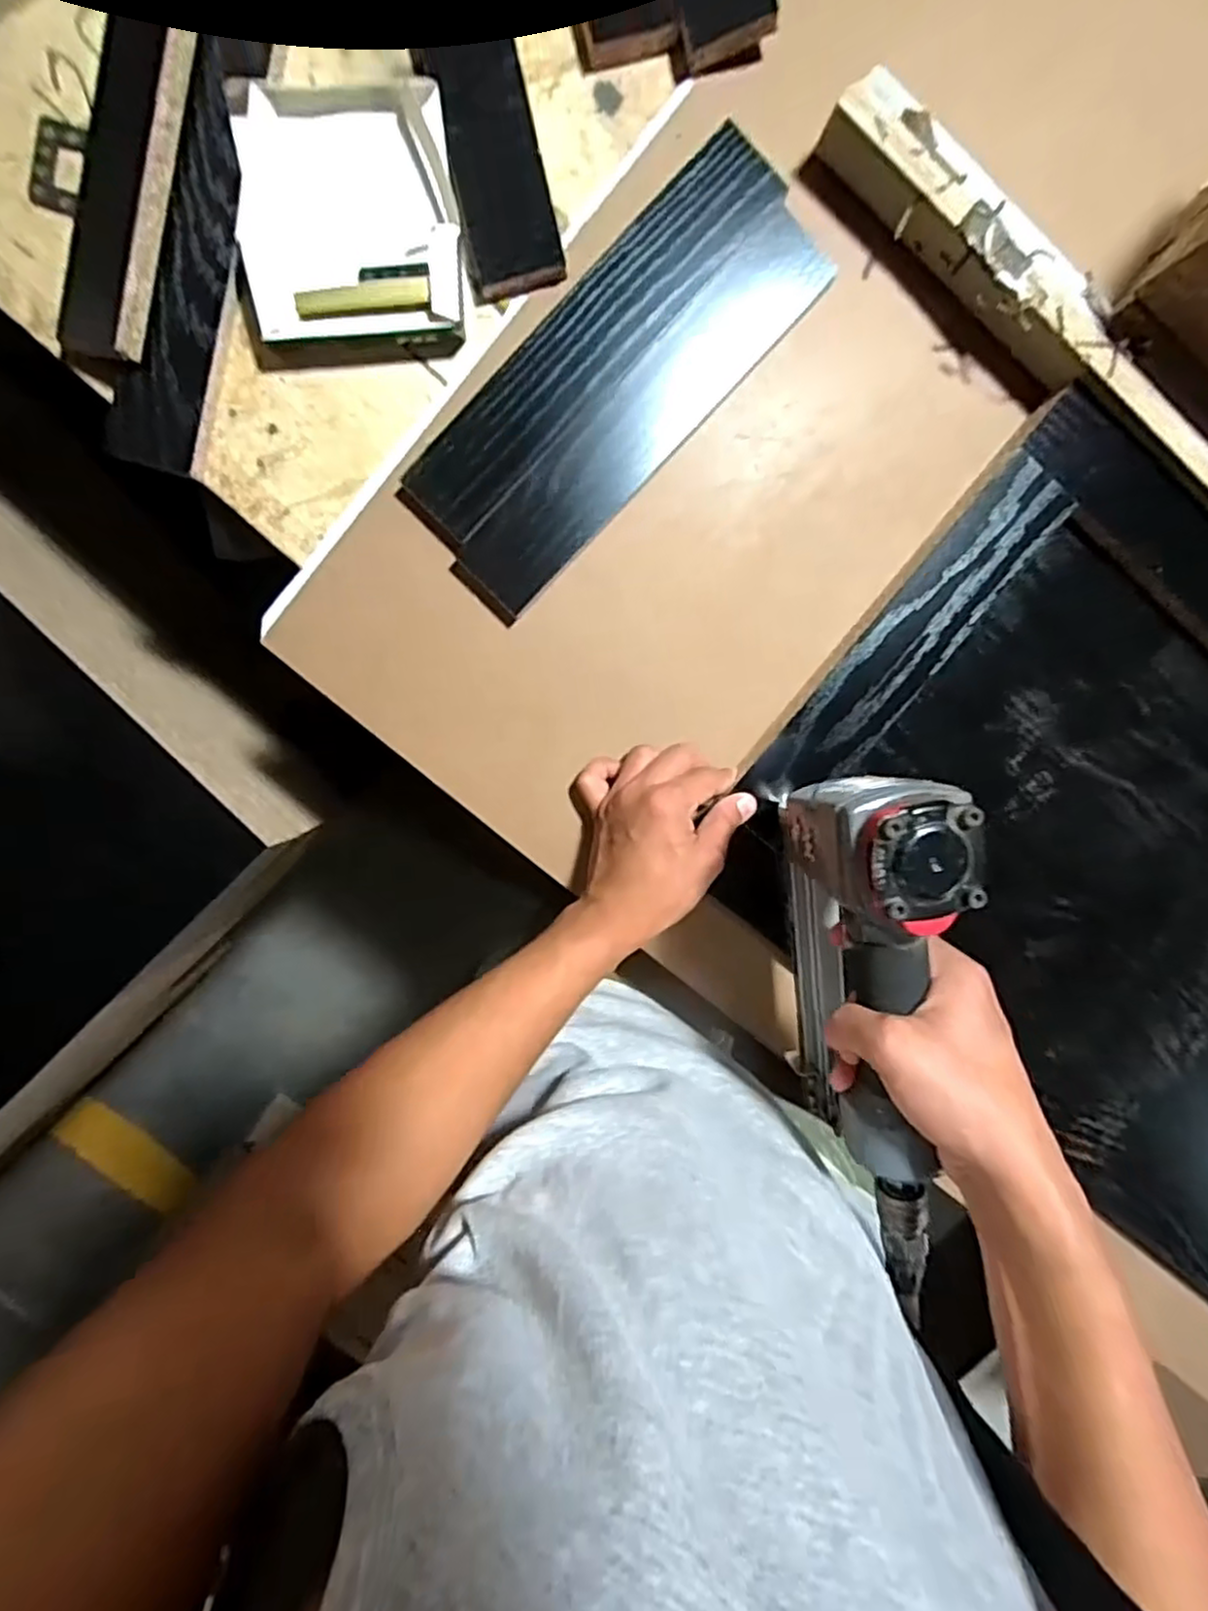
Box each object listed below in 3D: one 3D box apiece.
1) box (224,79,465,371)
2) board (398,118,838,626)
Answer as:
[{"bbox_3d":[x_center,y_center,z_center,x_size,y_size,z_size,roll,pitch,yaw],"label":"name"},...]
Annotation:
[{"bbox_3d":[-0.156,-0.351,0.430,0.131,0.037,0.136,-6,97,-2],"label":"box"},{"bbox_3d":[0.007,-0.270,0.456,0.109,0.021,0.306,44,93,-7],"label":"board"}]

